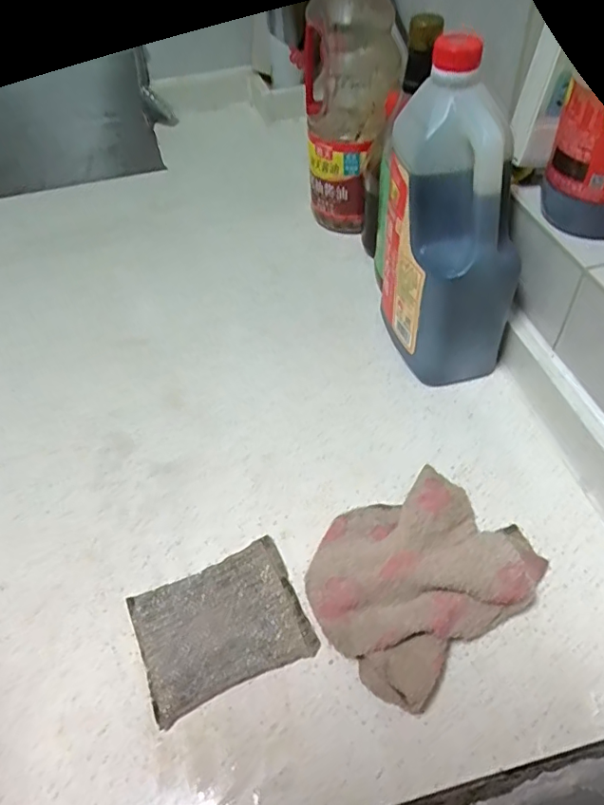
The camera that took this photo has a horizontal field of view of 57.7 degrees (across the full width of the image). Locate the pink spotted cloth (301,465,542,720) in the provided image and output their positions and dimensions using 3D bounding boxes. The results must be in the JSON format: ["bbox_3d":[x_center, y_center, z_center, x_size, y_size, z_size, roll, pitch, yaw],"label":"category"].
[{"bbox_3d":[0.085,0.115,0.397,0.159,0.051,0.128,-32,55,-21],"label":"pink spotted cloth"}]

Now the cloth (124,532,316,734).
[{"bbox_3d":[-0.058,0.158,0.392,0.113,0.012,0.089,-21,51,-12],"label":"cloth"}]

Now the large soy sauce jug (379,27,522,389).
[{"bbox_3d":[0.132,-0.139,0.475,0.094,0.249,0.121,-19,51,-11],"label":"large soy sauce jug"}]

